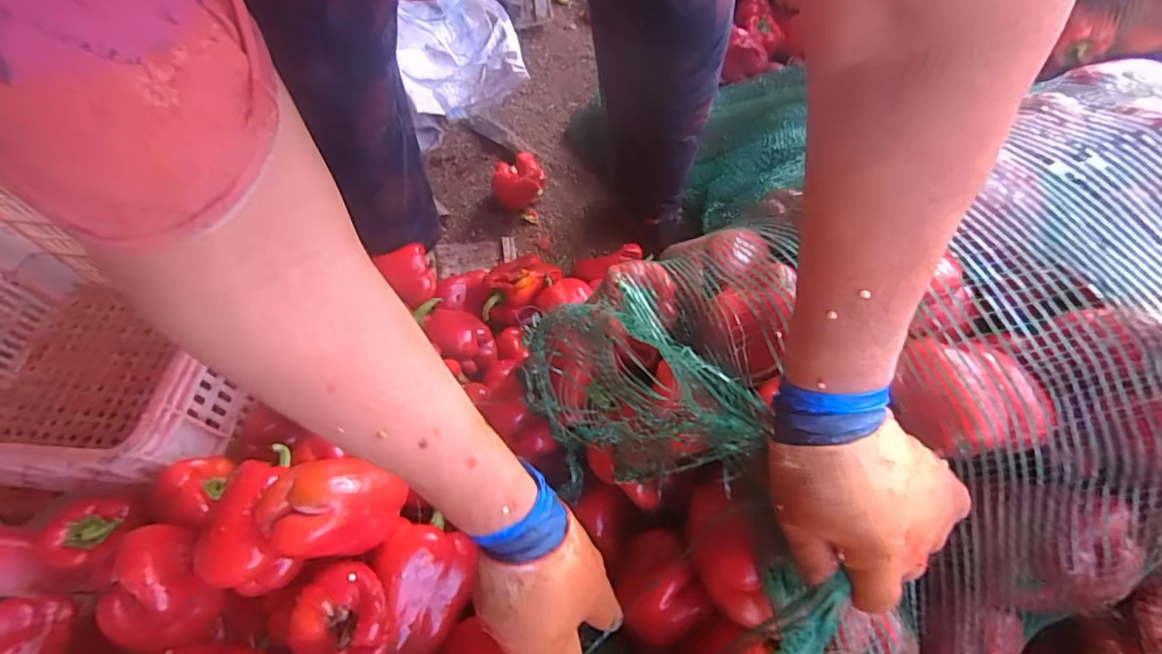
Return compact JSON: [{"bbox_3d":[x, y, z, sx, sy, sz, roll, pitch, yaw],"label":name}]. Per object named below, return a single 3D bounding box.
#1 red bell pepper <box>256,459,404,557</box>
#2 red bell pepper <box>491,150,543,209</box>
[{"bbox_3d":[-0.201,0.147,0.418,0.098,0.055,0.066,-9,61,-5],"label":"red bell pepper"},{"bbox_3d":[-0.118,-0.259,0.961,0.096,0.091,0.079,-14,62,-7],"label":"red bell pepper"}]

